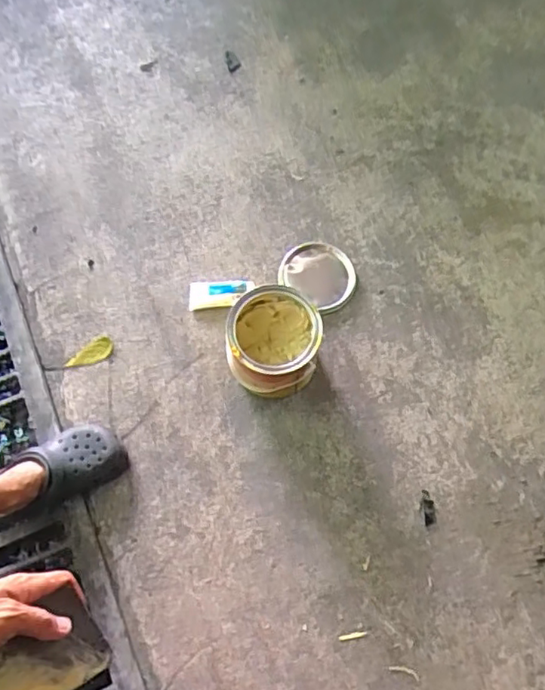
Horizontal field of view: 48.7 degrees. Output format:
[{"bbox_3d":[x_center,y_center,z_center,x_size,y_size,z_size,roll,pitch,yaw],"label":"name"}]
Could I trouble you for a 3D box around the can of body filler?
[{"bbox_3d":[0.003,0.000,1.073,0.156,0.152,0.158,0,72,1],"label":"can of body filler"}]

